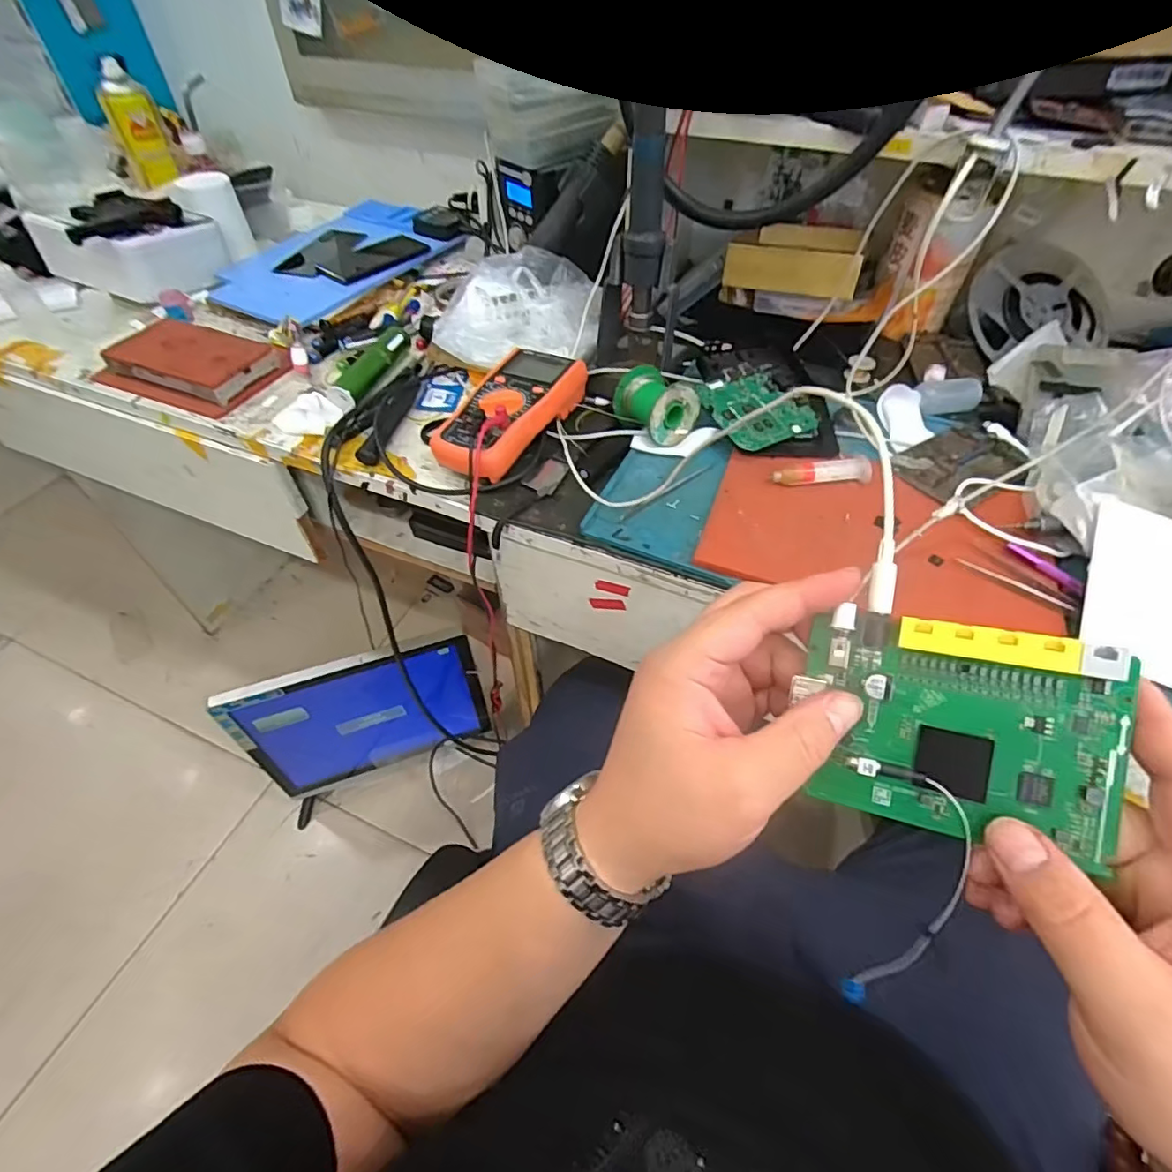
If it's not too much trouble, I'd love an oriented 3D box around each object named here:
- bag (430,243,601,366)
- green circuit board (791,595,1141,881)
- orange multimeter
[{"bbox_3d":[-0.084,-0.320,0.681,0.189,0.078,0.162,-6,51,-5],"label":"bag"},{"bbox_3d":[0.142,0.056,0.225,0.106,0.010,0.081,10,92,28],"label":"green circuit board"},{"bbox_3d":[-0.082,-0.177,0.595,0.089,0.062,0.191,25,55,19],"label":"orange multimeter"}]

